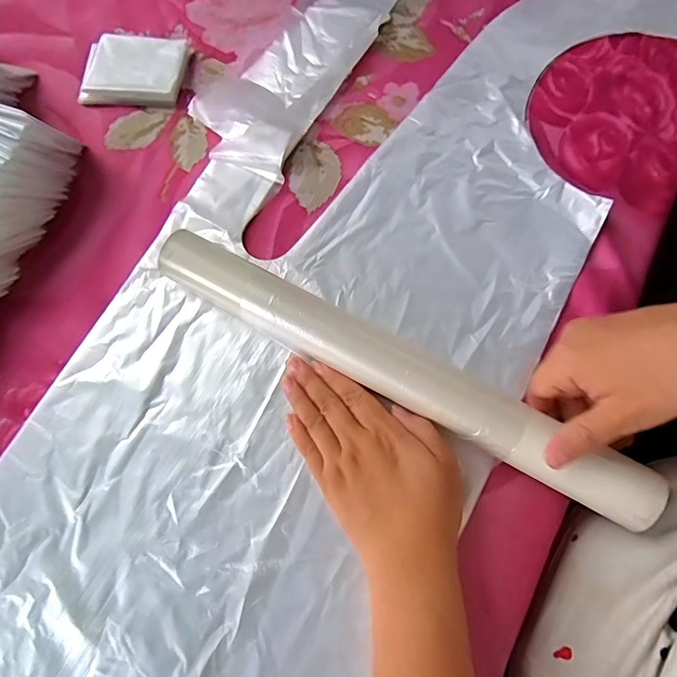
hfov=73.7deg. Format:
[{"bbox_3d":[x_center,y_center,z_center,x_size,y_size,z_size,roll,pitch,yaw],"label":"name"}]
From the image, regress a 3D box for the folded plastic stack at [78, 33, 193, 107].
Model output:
[{"bbox_3d":[-0.182,-0.239,0.402,0.086,0.014,0.067,5,75,3],"label":"folded plastic stack"}]

